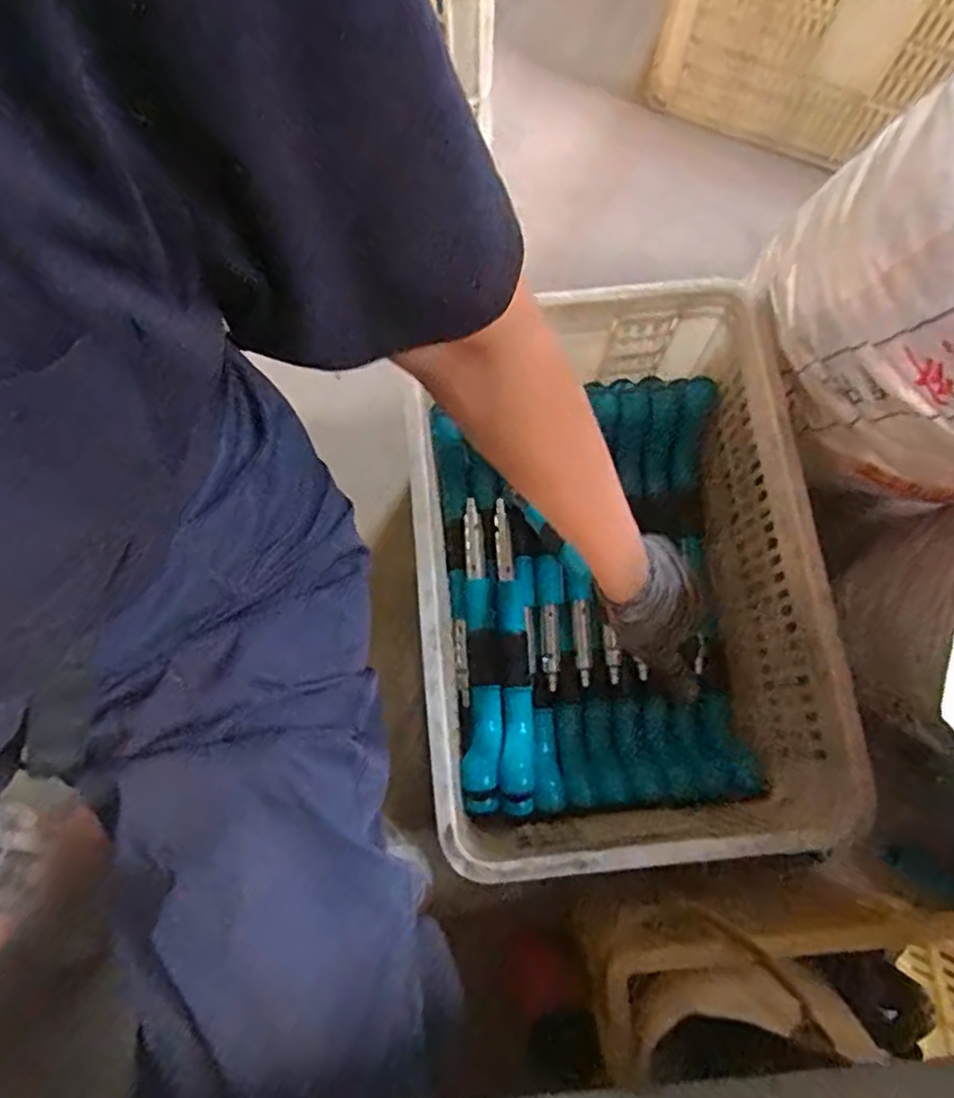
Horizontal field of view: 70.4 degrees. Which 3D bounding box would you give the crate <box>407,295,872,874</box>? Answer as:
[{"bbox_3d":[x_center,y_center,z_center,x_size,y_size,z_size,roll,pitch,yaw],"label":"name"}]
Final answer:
[{"bbox_3d":[0.132,0.021,0.701,0.357,0.226,0.521,-4,76,1],"label":"crate"}]

